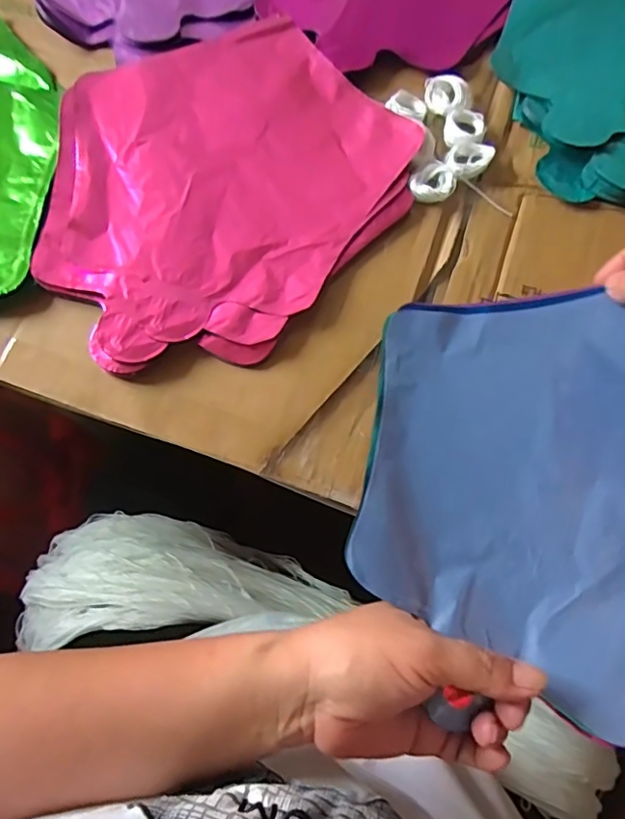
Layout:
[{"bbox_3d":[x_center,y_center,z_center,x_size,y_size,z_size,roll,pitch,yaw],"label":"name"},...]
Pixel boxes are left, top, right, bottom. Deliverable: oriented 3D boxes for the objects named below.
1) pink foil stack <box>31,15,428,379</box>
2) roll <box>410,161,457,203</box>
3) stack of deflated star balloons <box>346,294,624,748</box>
[{"bbox_3d":[-0.068,-0.155,0.378,0.248,0.014,0.233,-40,74,-13],"label":"pink foil stack"},{"bbox_3d":[0.080,-0.149,0.373,0.025,0.007,0.029,36,74,13],"label":"roll"},{"bbox_3d":[0.138,0.042,0.307,0.212,0.019,0.215,11,70,5],"label":"stack of deflated star balloons"}]

